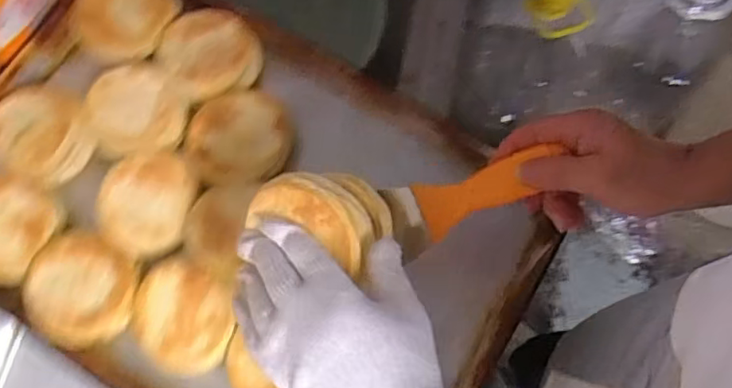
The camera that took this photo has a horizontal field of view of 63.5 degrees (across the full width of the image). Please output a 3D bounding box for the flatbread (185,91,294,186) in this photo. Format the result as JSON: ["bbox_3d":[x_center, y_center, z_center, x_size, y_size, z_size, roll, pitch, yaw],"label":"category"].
[{"bbox_3d":[-0.131,-0.059,0.618,0.109,0.013,0.091,-19,89,-16],"label":"flatbread"}]

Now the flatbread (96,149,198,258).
[{"bbox_3d":[-0.223,0.004,0.596,0.082,0.018,0.107,24,74,8],"label":"flatbread"}]

